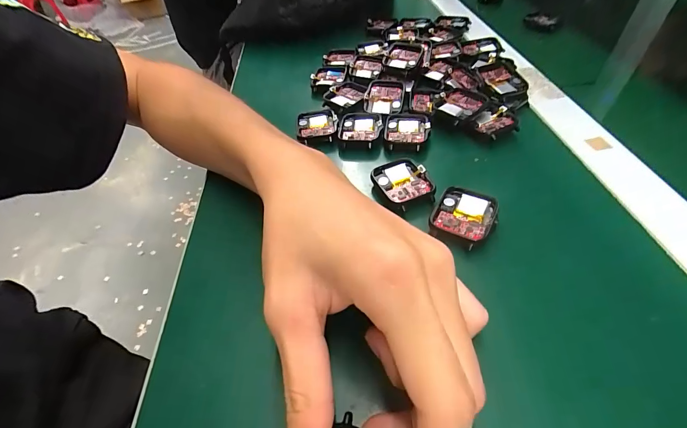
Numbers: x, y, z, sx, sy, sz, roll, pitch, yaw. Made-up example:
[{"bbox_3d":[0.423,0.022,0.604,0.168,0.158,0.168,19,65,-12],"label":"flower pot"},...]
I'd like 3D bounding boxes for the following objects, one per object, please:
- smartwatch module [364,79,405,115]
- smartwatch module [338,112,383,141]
[{"bbox_3d":[0.039,-0.113,0.312,0.037,0.012,0.039,7,49,10],"label":"smartwatch module"},{"bbox_3d":[0.015,-0.080,0.291,0.037,0.004,0.045,1,47,7],"label":"smartwatch module"}]

